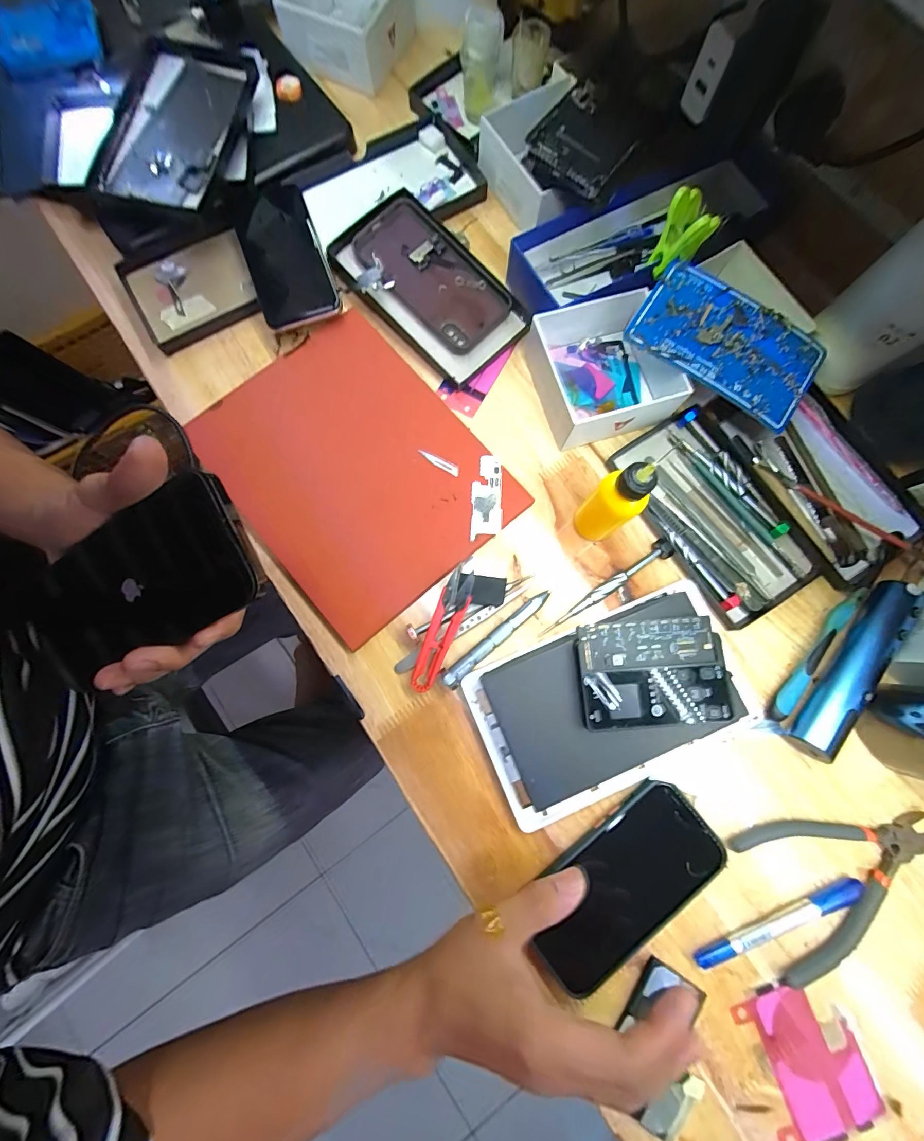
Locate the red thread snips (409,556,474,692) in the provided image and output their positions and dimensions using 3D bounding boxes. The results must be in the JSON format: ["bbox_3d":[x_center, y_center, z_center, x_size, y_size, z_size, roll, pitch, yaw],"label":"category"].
[{"bbox_3d":[-0.013,0.042,0.313,0.022,0.016,0.110,21,81,5],"label":"red thread snips"}]

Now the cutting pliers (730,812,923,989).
[{"bbox_3d":[0.284,0.221,0.292,0.147,0.011,0.095,-20,80,-2],"label":"cutting pliers"}]

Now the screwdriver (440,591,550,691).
[{"bbox_3d":[0.027,0.052,0.314,0.106,0.016,0.014,-43,82,-6],"label":"screwdriver"}]

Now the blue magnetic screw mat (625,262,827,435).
[{"bbox_3d":[0.217,-0.185,0.324,0.148,0.010,0.082,34,88,1],"label":"blue magnetic screw mat"}]

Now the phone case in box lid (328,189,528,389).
[{"bbox_3d":[-0.028,-0.259,0.367,0.171,0.016,0.100,44,88,-1],"label":"phone case in box lid"}]

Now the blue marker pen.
[{"bbox_3d":[0.229,0.255,0.287,0.131,0.008,0.014,-23,80,-3],"label":"blue marker pen"}]

